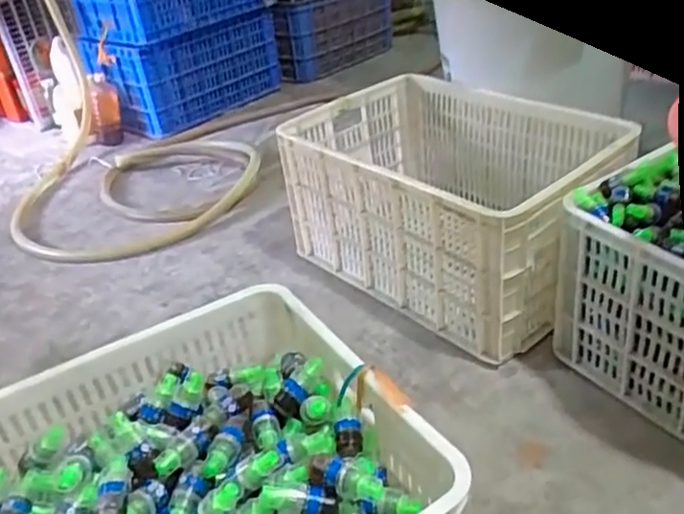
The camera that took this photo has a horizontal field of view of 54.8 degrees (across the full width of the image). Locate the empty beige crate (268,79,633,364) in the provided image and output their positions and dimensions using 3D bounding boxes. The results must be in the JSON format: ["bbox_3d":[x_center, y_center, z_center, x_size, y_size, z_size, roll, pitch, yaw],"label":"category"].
[{"bbox_3d":[0.214,-0.127,1.349,0.424,0.300,0.622,-30,39,-32],"label":"empty beige crate"}]

